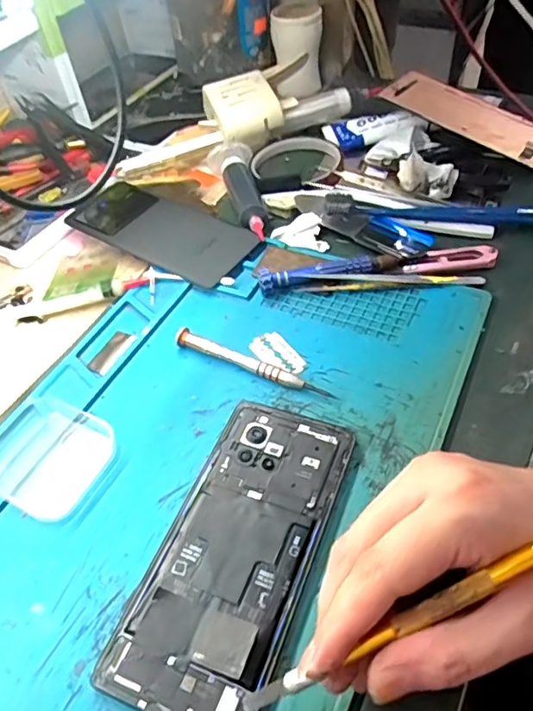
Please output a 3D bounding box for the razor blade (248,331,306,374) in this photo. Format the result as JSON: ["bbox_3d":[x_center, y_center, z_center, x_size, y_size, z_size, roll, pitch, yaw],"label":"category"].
[{"bbox_3d":[0.007,-0.002,0.368,0.023,0.004,0.039,-27,52,-18],"label":"razor blade"}]

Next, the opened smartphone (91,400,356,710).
[{"bbox_3d":[-0.013,0.094,0.280,0.072,0.013,0.160,15,52,17],"label":"opened smartphone"}]

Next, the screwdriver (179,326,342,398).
[{"bbox_3d":[-0.010,0.004,0.361,0.113,0.009,0.011,20,54,21],"label":"screwdriver"}]

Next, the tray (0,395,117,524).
[{"bbox_3d":[-0.130,0.057,0.328,0.076,0.011,0.063,20,54,21],"label":"tray"}]

